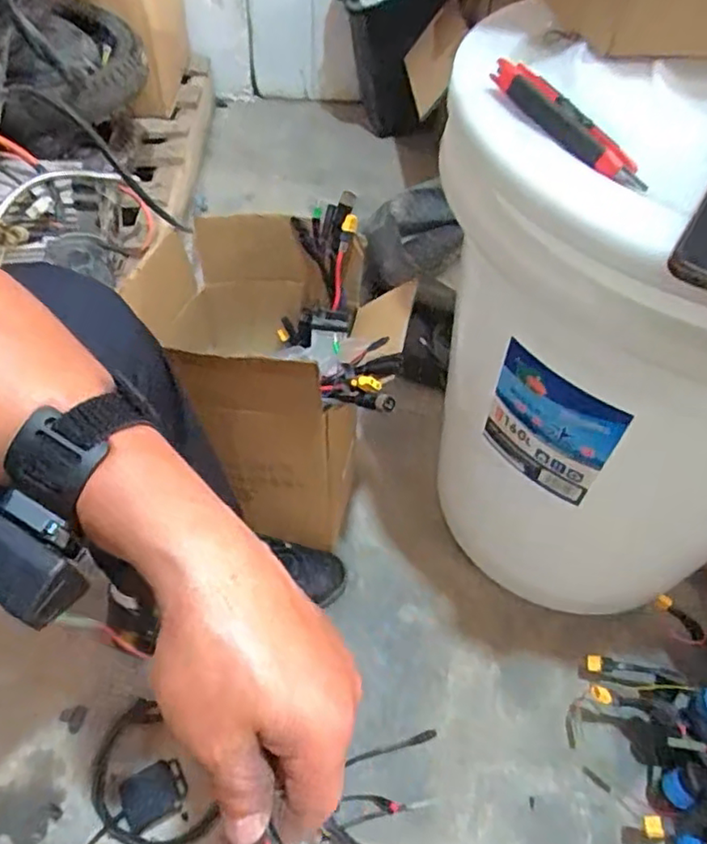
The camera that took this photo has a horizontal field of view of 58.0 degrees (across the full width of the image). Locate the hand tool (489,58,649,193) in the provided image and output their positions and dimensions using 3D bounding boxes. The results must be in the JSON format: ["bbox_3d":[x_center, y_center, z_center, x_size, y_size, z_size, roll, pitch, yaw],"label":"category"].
[{"bbox_3d":[0.137,-0.190,0.401,0.031,0.020,0.129,-20,55,-18],"label":"hand tool"}]

